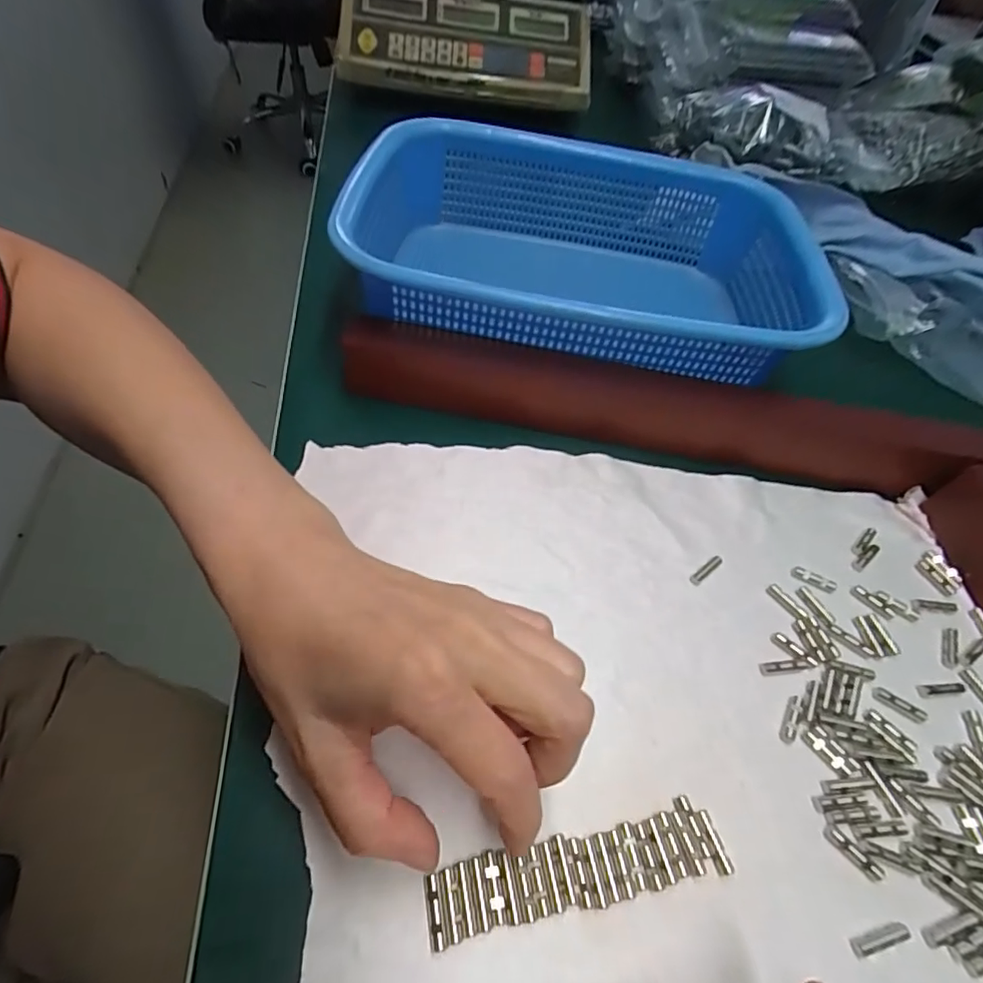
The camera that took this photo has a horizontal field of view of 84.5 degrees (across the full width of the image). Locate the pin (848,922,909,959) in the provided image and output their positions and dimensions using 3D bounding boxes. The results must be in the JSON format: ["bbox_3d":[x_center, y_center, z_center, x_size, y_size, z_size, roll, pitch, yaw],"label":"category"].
[{"bbox_3d":[0.132,0.152,0.183,0.021,0.004,0.006,-9,54,-12],"label":"pin"}]

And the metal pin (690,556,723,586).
[{"bbox_3d":[0.106,0.038,0.266,0.023,0.004,0.005,-32,62,-26],"label":"metal pin"}]

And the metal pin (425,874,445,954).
[{"bbox_3d":[-0.018,0.135,0.174,0.004,0.004,0.020,-7,54,-11],"label":"metal pin"}]

